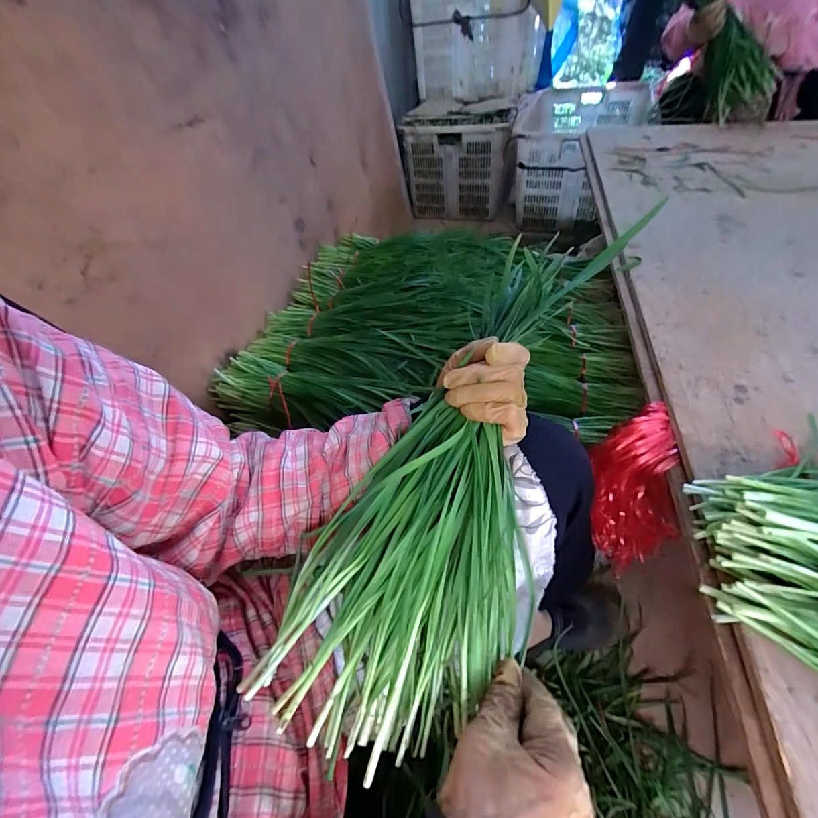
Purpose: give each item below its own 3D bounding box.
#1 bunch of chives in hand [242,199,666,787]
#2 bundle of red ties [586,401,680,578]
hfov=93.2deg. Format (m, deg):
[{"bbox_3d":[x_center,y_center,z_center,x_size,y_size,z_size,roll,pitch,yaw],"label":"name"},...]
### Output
[{"bbox_3d":[0.055,0.020,0.306,0.159,0.084,0.438,19,72,22],"label":"bunch of chives in hand"},{"bbox_3d":[0.280,0.110,0.478,0.104,0.205,0.073,-14,24,-5],"label":"bundle of red ties"}]

